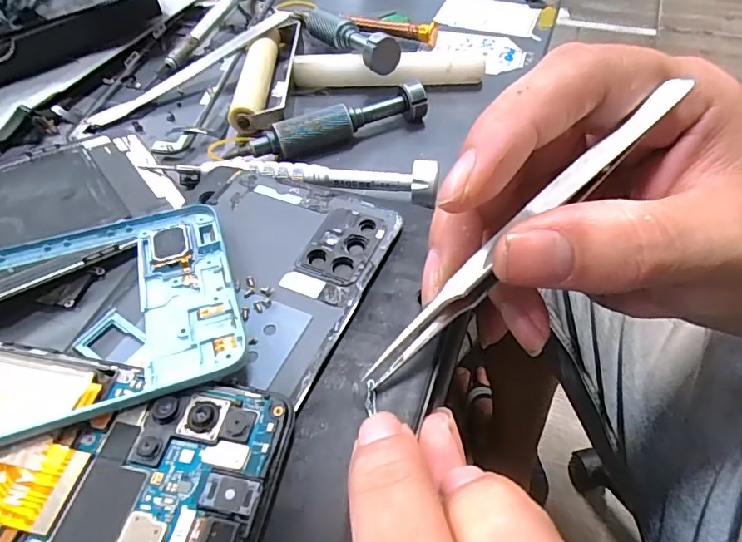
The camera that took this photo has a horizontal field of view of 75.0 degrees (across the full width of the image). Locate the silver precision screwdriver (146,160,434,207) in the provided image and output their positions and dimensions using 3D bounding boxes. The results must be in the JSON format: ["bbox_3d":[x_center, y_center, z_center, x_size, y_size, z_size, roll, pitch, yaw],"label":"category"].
[{"bbox_3d":[-0.036,-0.039,0.199,0.124,0.011,0.015,5,52,7],"label":"silver precision screwdriver"}]

